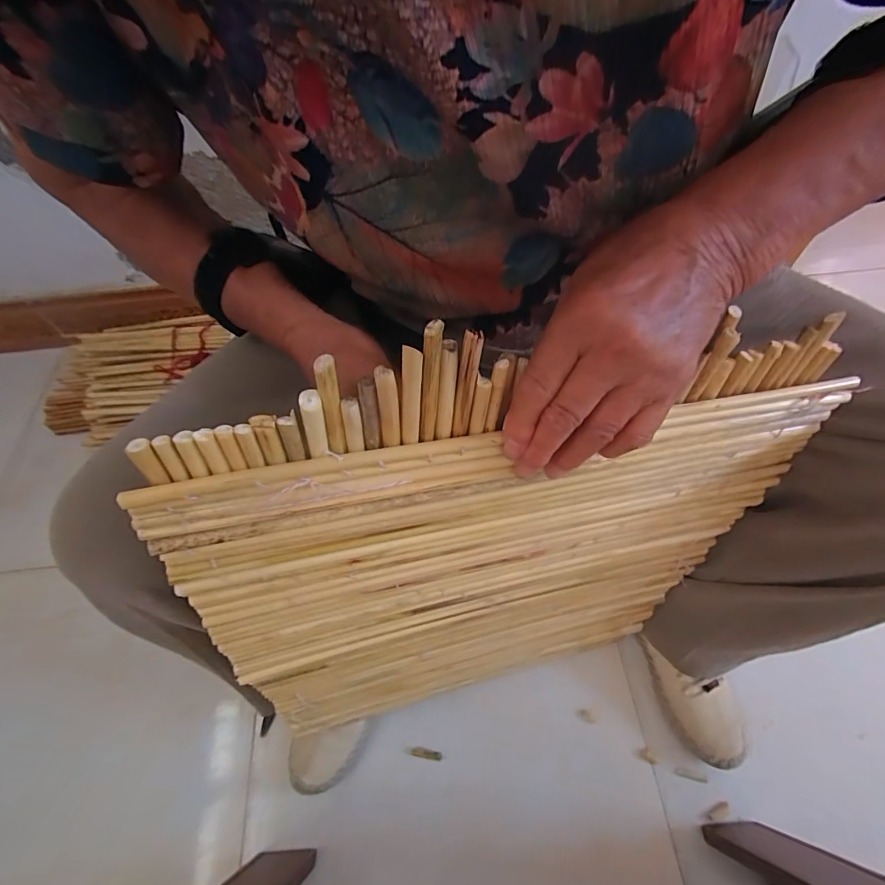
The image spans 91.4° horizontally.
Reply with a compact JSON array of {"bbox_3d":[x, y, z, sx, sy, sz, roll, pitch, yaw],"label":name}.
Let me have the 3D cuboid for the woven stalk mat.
[{"bbox_3d":[0.053,0.111,0.351,0.423,0.440,0.013,-9,44,-12],"label":"woven stalk mat"}]

